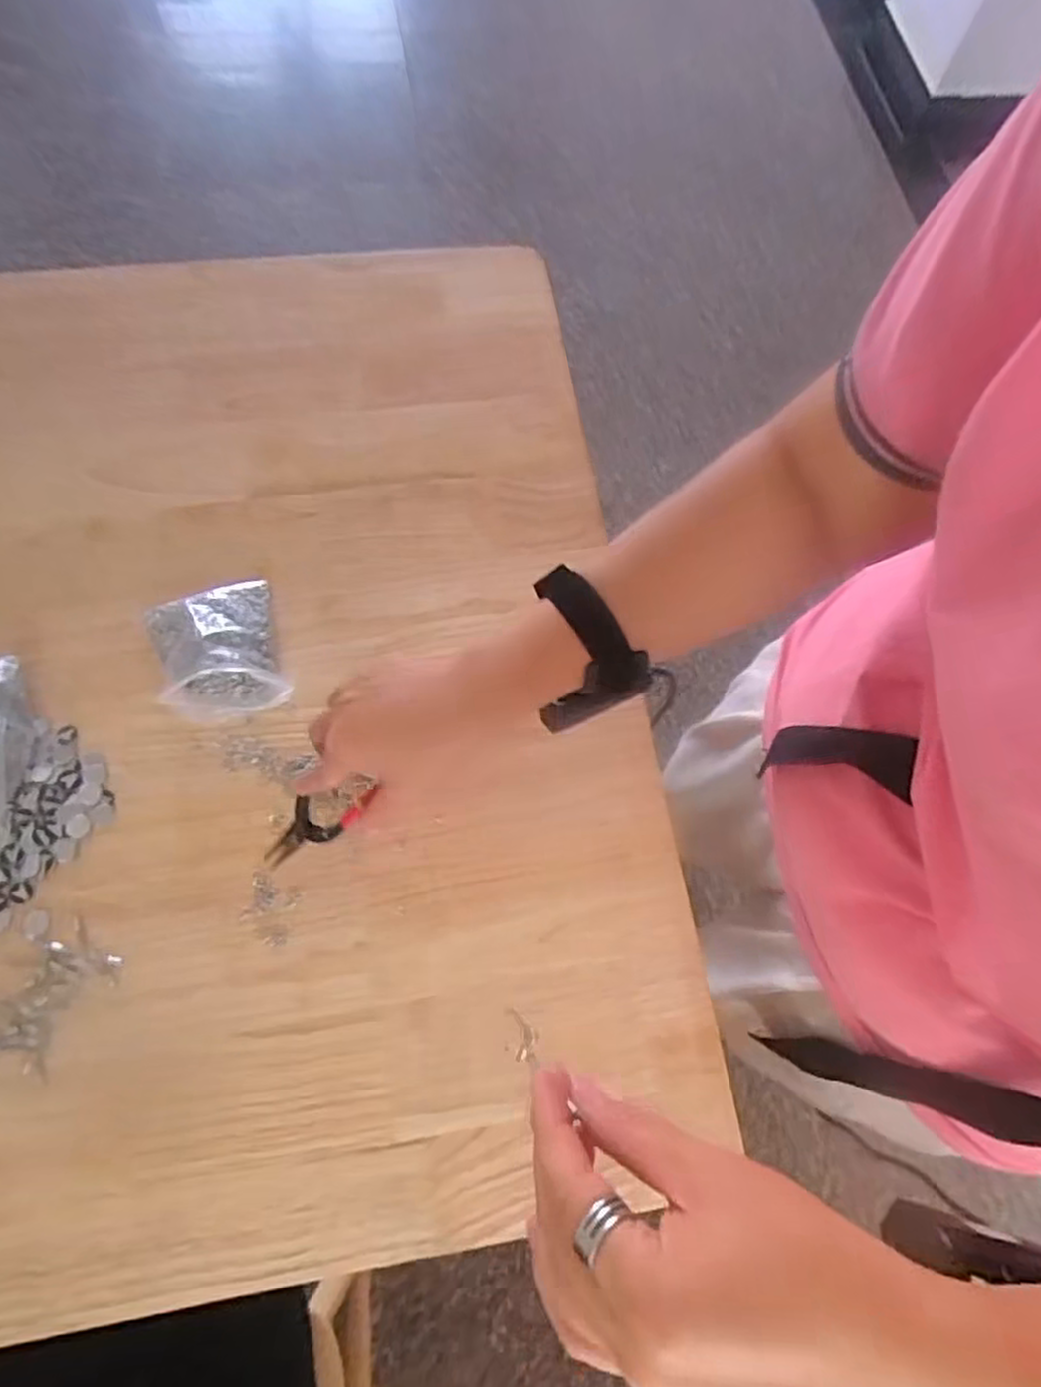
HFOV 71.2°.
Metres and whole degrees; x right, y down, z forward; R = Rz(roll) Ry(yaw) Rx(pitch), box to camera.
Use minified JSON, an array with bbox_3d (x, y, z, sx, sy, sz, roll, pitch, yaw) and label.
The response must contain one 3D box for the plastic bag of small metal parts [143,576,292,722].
[{"bbox_3d":[-0.217,-0.029,0.519,0.083,0.034,0.110,-18,72,-10],"label":"plastic bag of small metal parts"}]

